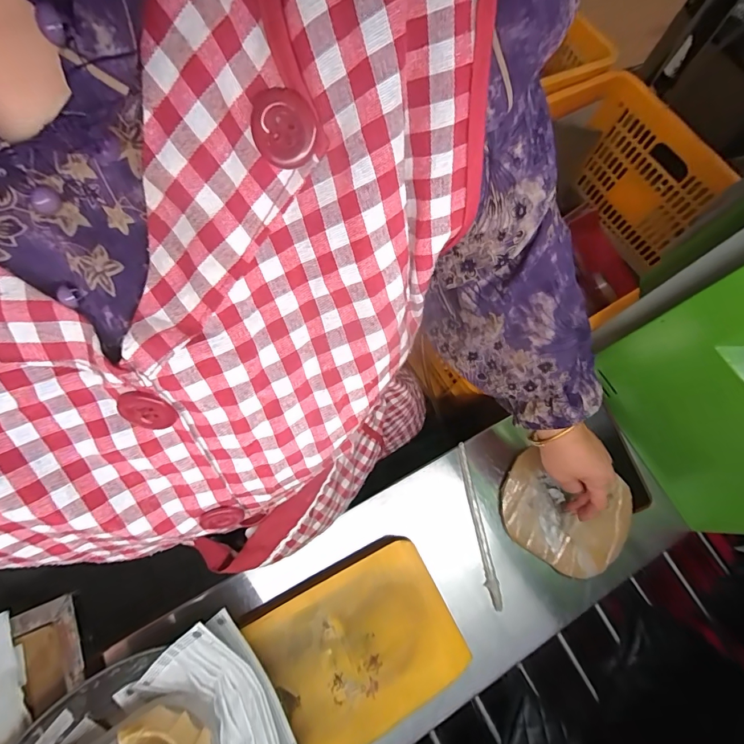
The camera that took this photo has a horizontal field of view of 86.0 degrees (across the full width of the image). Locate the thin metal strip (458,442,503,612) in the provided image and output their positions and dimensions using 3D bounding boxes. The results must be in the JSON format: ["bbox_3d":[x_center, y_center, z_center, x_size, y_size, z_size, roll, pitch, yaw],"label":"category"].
[{"bbox_3d":[0.131,0.187,0.494,0.014,0.008,0.192,-11,75,-3],"label":"thin metal strip"}]

